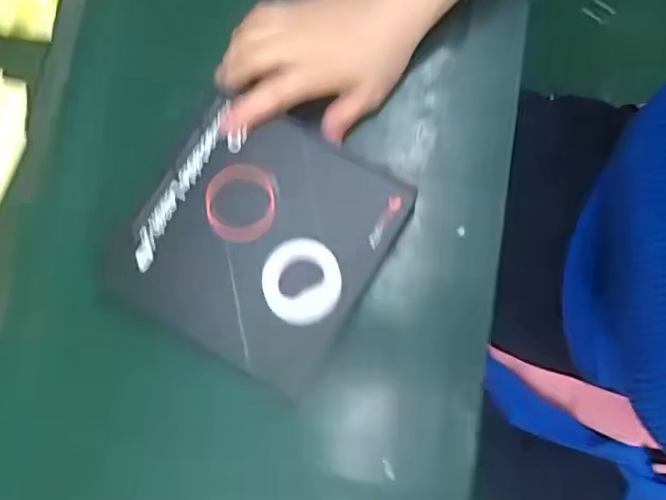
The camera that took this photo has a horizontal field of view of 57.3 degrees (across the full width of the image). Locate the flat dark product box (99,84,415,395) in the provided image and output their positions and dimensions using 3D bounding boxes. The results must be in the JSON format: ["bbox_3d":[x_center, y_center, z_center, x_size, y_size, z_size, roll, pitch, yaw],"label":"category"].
[{"bbox_3d":[-0.047,-0.008,0.383,0.144,0.024,0.145,30,82,6],"label":"flat dark product box"}]

